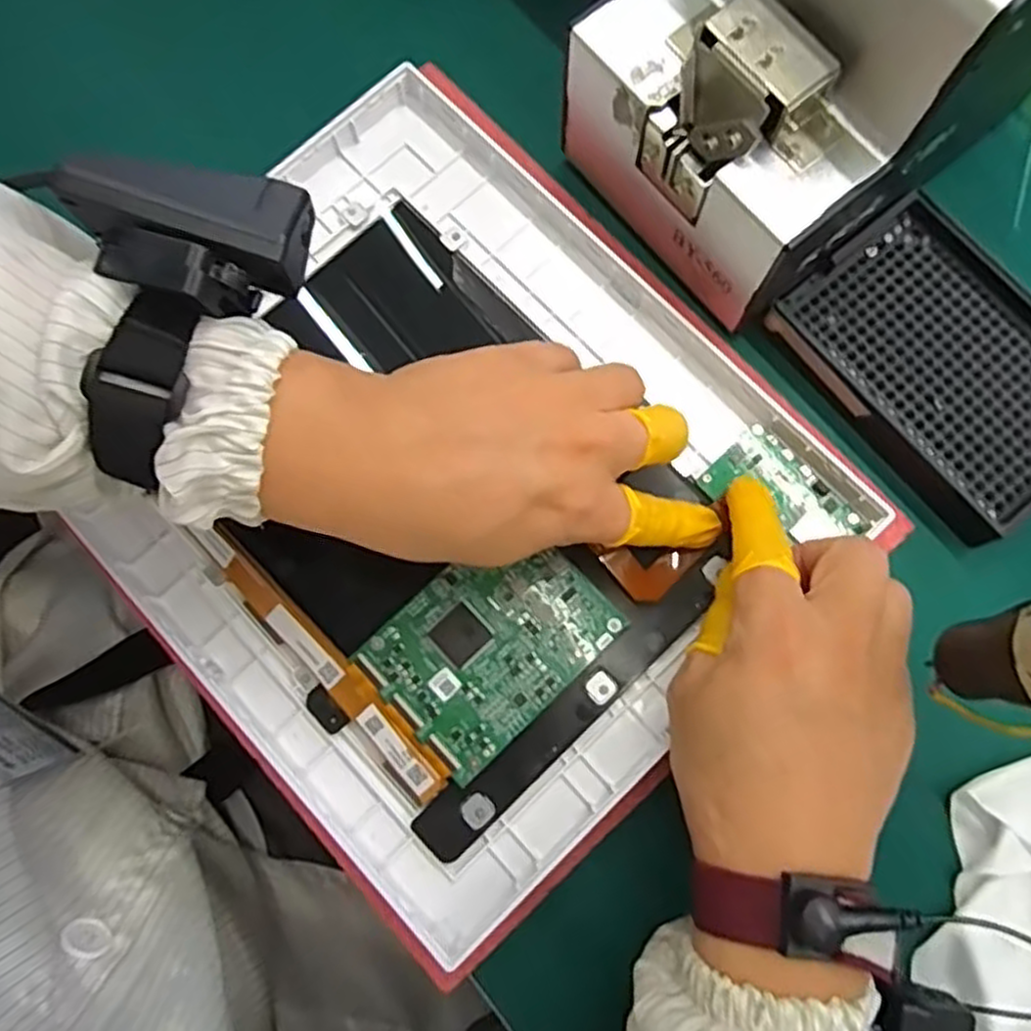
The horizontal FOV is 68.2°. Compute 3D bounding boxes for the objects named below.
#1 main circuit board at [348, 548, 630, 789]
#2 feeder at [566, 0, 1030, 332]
[{"bbox_3d":[-0.009,0.052,0.318,0.091,0.008,0.069,-42,81,-8],"label":"main circuit board"},{"bbox_3d":[0.126,-0.193,0.297,0.176,0.139,0.129,-39,81,-7],"label":"feeder"}]

